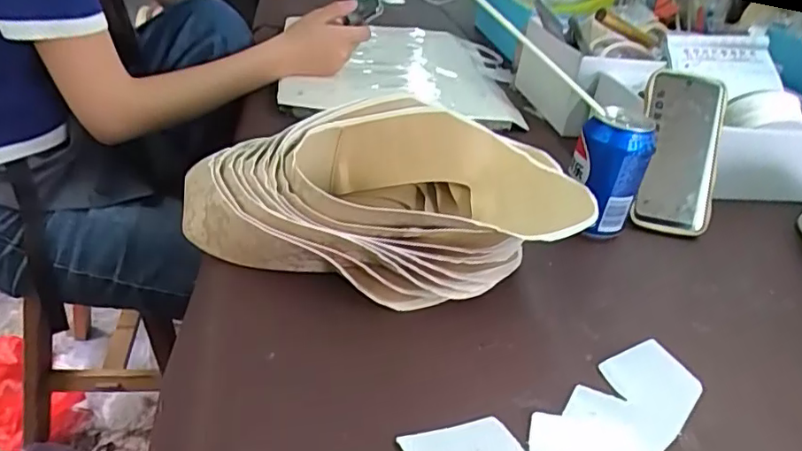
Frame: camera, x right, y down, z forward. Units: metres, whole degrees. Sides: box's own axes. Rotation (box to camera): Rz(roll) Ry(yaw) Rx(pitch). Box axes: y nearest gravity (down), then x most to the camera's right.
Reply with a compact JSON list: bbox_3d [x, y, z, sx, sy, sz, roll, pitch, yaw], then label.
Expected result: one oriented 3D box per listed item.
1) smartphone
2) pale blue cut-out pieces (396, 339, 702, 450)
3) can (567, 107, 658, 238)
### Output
[{"bbox_3d":[0.289,-0.075,0.600,0.088,0.164,0.013,13,-5,-5],"label":"smartphone"},{"bbox_3d":[0.113,0.129,0.360,0.219,0.005,0.080,-11,37,-29],"label":"pale blue cut-out pieces"},{"bbox_3d":[0.193,-0.048,0.552,0.065,0.115,0.061,20,33,16],"label":"can"}]

